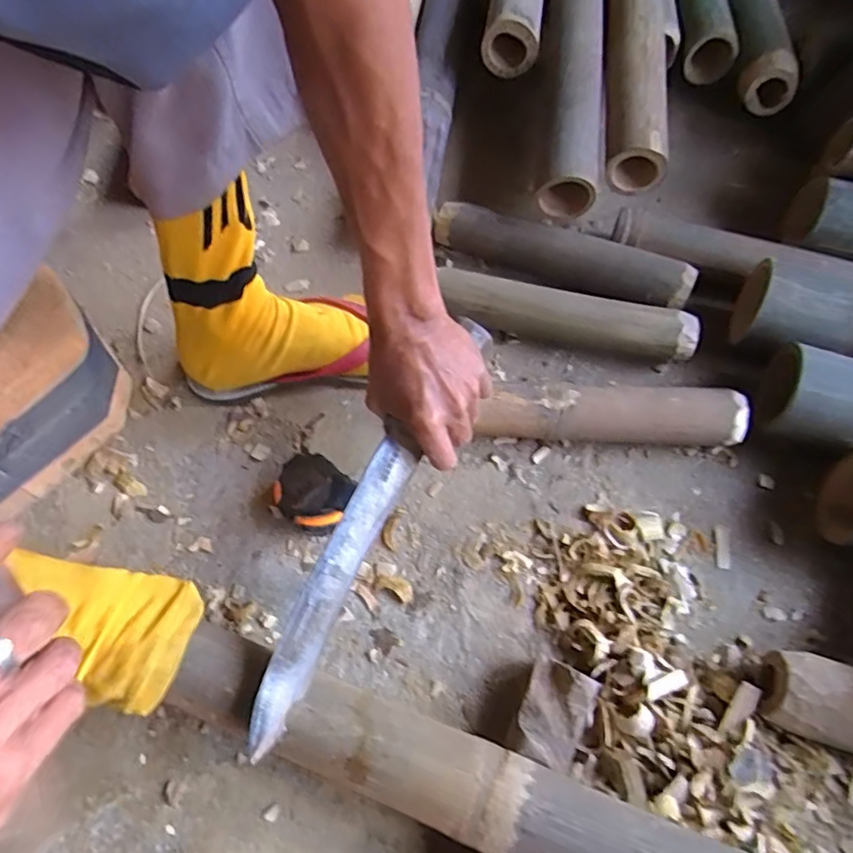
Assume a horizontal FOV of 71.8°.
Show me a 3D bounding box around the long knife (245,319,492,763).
[{"bbox_3d":[-0.036,0.055,0.412,0.030,0.021,0.329,23,69,12],"label":"long knife"}]

